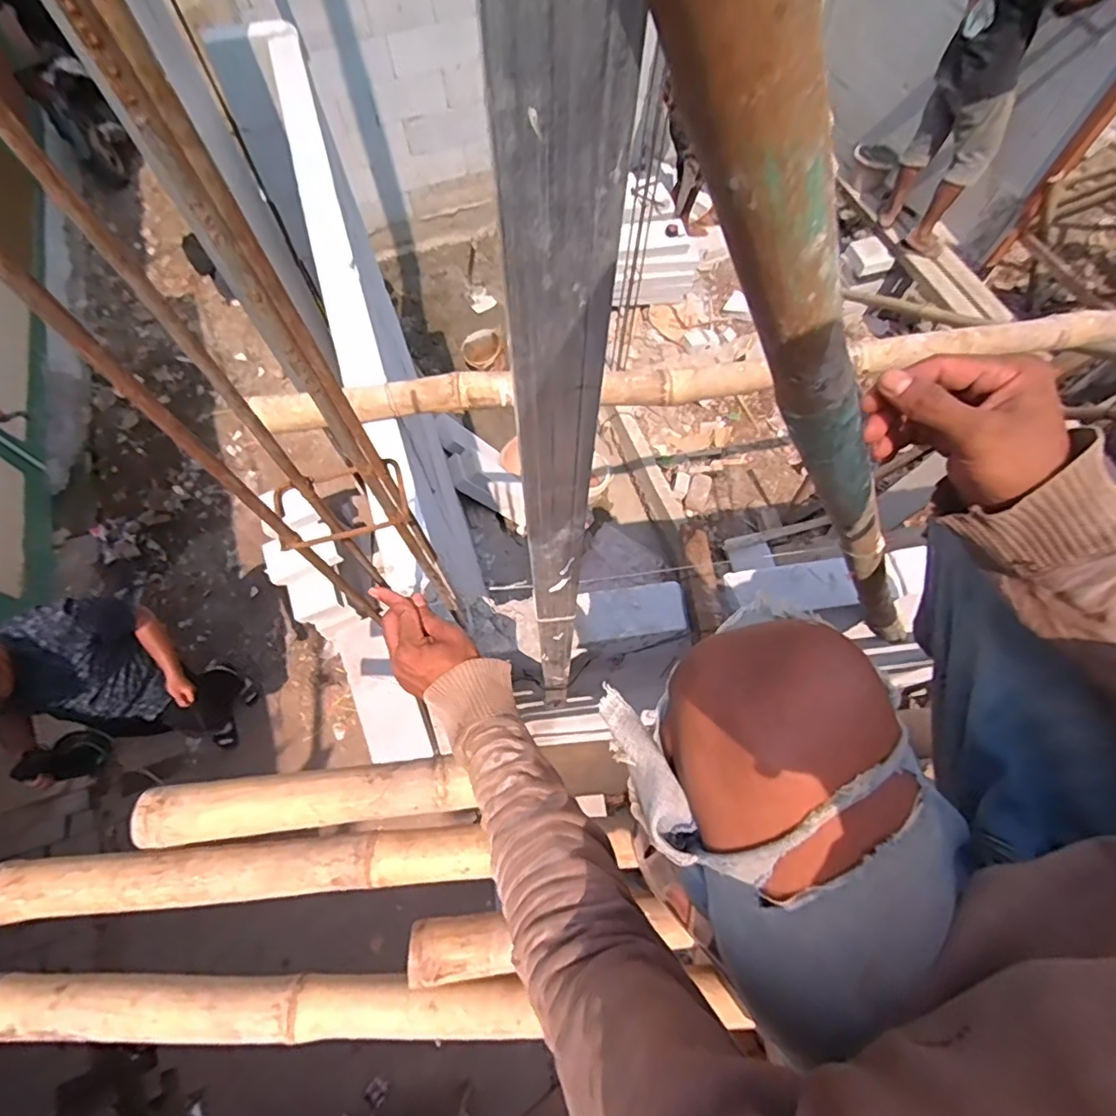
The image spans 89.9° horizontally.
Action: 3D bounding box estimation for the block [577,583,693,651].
[{"bbox_3d":[0.101,0.085,0.821,0.175,0.049,0.078,-7,67,-2],"label":"block"}]

